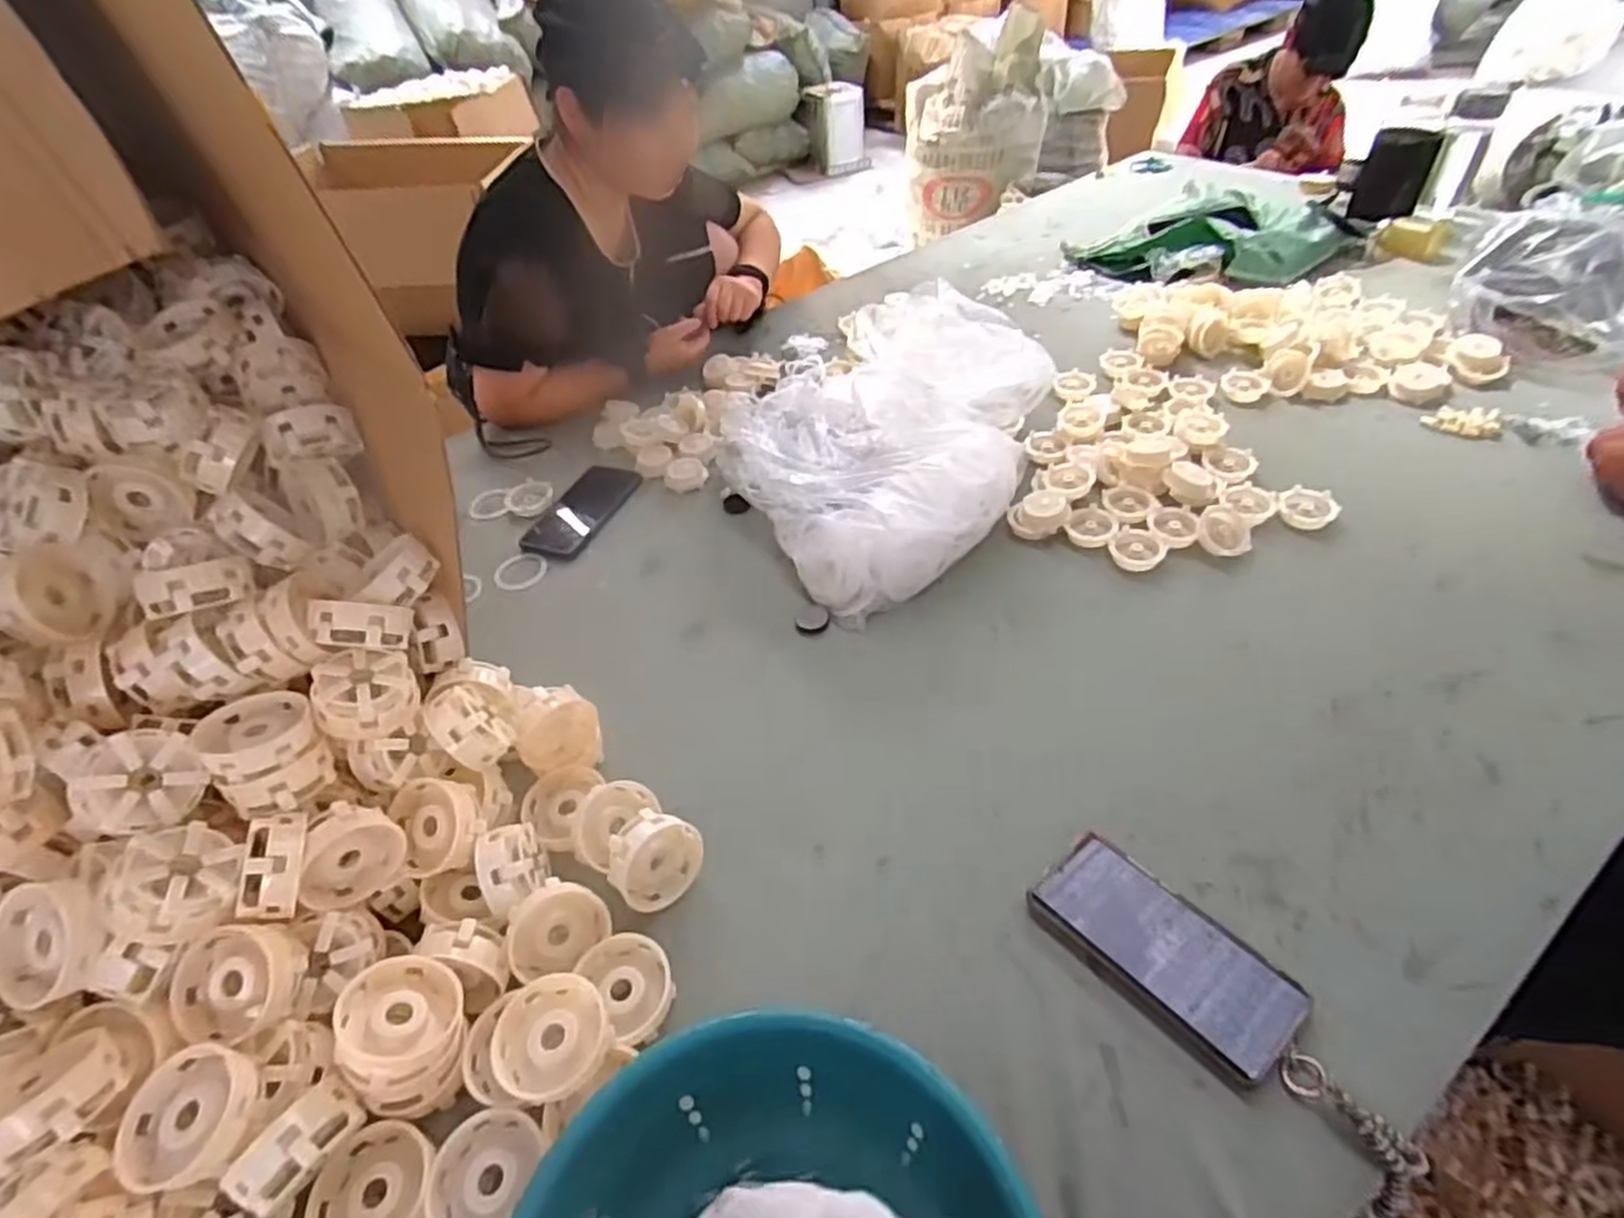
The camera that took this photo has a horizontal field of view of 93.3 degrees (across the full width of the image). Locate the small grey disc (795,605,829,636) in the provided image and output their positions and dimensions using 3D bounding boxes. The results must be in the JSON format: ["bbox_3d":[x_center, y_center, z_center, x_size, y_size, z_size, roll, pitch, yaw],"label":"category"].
[{"bbox_3d":[0.001,0.011,0.767,0.033,0.005,0.036,-2,45,6],"label":"small grey disc"}]

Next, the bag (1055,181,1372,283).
[{"bbox_3d":[0.666,-0.642,1.292,0.350,0.088,0.363,-32,49,-22],"label":"bag"}]

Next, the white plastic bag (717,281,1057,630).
[{"bbox_3d":[0.083,-0.254,0.946,0.401,0.131,0.493,-24,47,-16],"label":"white plastic bag"}]

